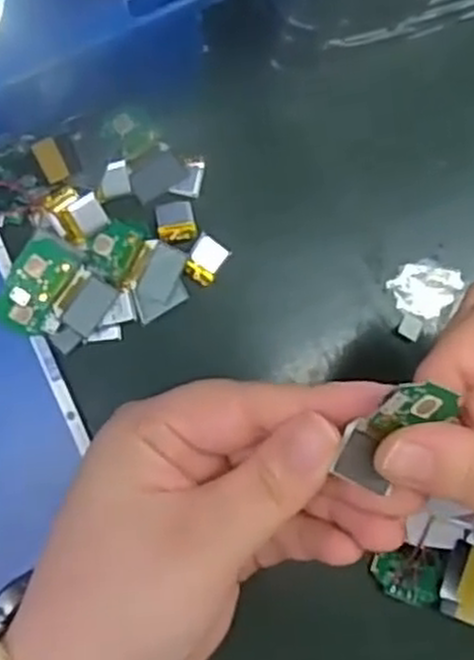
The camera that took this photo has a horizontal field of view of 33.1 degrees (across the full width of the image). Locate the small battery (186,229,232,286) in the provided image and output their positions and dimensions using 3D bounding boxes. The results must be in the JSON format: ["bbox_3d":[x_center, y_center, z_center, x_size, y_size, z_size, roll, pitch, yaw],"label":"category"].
[{"bbox_3d":[-0.012,-0.028,0.314,0.013,0.006,0.018,30,83,1],"label":"small battery"}]

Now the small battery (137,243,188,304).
[{"bbox_3d":[-0.028,-0.022,0.309,0.012,0.006,0.022,27,83,1],"label":"small battery"}]

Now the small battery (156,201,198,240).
[{"bbox_3d":[-0.024,-0.043,0.312,0.015,0.004,0.016,-7,84,-4],"label":"small battery"}]

